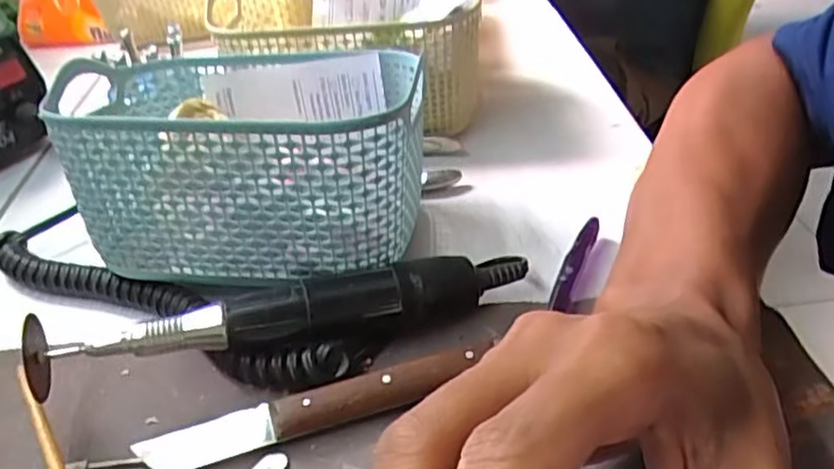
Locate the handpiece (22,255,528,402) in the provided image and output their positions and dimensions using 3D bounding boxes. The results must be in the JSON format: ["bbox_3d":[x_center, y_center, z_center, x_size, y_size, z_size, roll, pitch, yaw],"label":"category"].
[{"bbox_3d":[-0.049,0.037,0.289,0.200,0.039,0.024,-13,37,-11],"label":"handpiece"}]

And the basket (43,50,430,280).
[{"bbox_3d":[-0.076,-0.037,0.343,0.159,0.095,0.118,2,37,10],"label":"basket"}]

